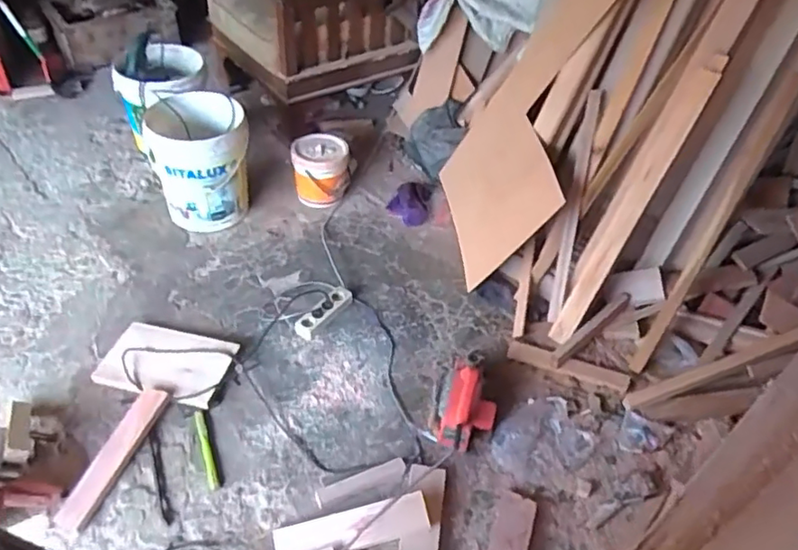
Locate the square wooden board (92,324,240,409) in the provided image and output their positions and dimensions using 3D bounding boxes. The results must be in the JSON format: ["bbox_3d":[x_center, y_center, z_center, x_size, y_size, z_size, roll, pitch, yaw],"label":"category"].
[{"bbox_3d":[-0.624,0.232,1.645,0.327,0.029,0.200,12,46,6],"label":"square wooden board"}]

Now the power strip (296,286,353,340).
[{"bbox_3d":[-0.223,0.105,1.826,0.070,0.048,0.214,30,48,23],"label":"power strip"}]

